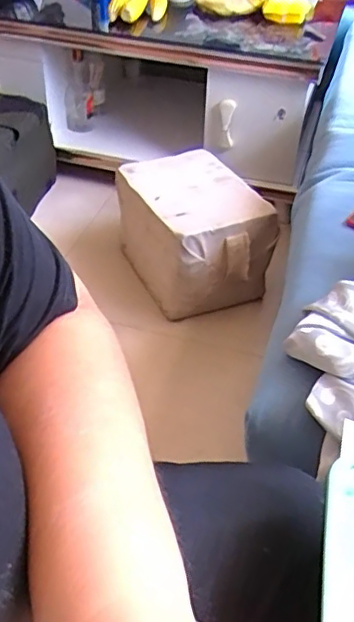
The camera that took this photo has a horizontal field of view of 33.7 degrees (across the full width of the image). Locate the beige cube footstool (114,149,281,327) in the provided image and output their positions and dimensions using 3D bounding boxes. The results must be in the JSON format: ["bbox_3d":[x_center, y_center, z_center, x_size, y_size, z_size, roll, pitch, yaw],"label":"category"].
[{"bbox_3d":[0.031,-0.203,1.423,0.264,0.220,0.396,-17,46,-22],"label":"beige cube footstool"}]

